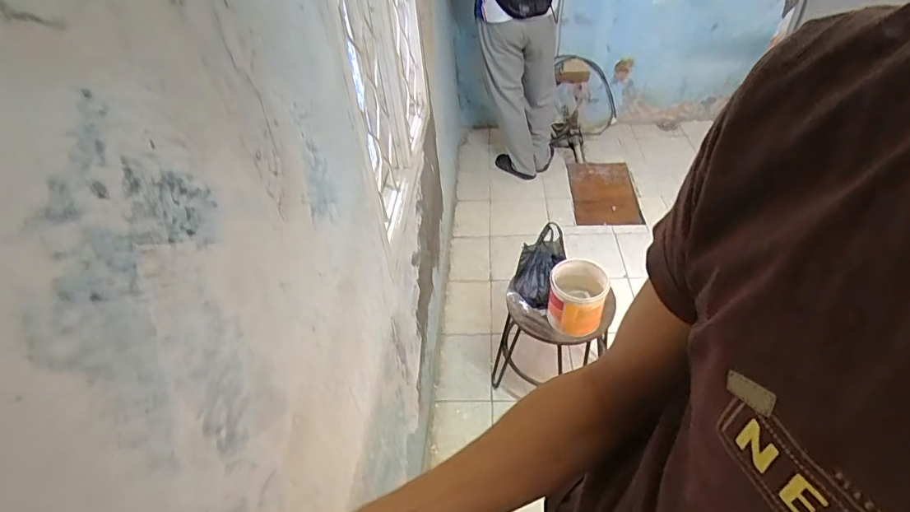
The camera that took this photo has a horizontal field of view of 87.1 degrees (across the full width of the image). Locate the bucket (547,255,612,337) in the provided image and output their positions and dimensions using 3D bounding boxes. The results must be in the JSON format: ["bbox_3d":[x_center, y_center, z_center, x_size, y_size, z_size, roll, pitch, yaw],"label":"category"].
[{"bbox_3d":[0.346,0.113,1.355,0.148,0.135,0.178,6,43,12],"label":"bucket"}]

